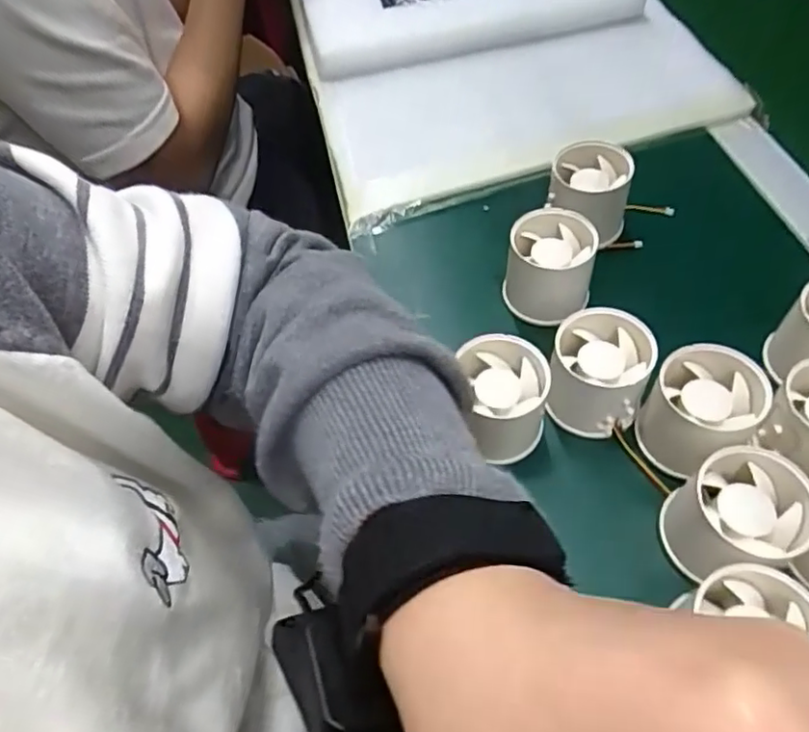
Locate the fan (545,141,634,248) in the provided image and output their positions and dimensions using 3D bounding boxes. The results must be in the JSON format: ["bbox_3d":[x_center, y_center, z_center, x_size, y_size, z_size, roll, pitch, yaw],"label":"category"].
[{"bbox_3d":[0.124,-0.118,0.424,0.052,0.044,0.053,3,55,7],"label":"fan"}]

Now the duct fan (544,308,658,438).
[{"bbox_3d":[0.106,0.004,0.343,0.052,0.046,0.055,12,56,13],"label":"duct fan"}]

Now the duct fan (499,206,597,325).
[{"bbox_3d":[0.091,-0.064,0.389,0.050,0.049,0.049,11,56,12],"label":"duct fan"}]

